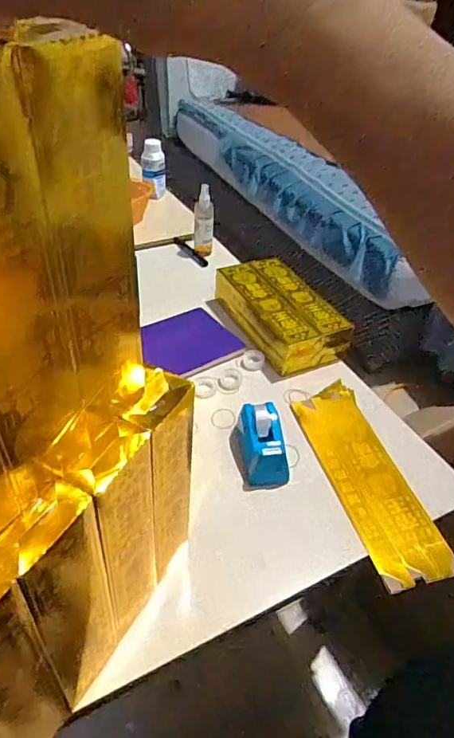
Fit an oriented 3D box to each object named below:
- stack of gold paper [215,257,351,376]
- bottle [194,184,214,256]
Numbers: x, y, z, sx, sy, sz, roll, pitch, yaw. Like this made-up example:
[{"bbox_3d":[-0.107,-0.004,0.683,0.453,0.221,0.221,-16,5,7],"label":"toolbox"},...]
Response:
[{"bbox_3d":[0.094,-0.110,0.908,0.139,0.062,0.255,-18,45,-23],"label":"stack of gold paper"},{"bbox_3d":[-0.050,-0.311,1.085,0.041,0.141,0.035,-2,41,-6],"label":"bottle"}]

